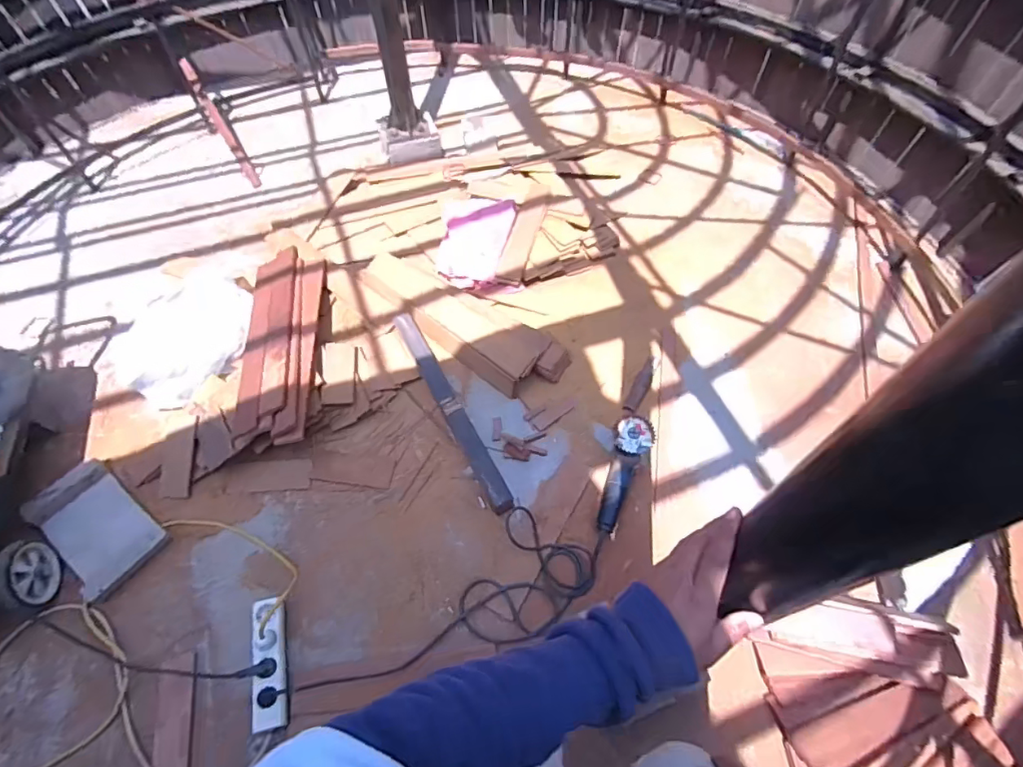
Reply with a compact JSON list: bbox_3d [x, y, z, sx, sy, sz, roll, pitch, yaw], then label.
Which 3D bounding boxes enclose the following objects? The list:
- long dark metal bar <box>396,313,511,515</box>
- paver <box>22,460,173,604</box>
[{"bbox_3d":[-0.156,0.052,1.326,0.050,0.064,0.622,-25,62,-13],"label":"long dark metal bar"},{"bbox_3d":[-0.941,0.321,1.190,0.321,0.045,0.174,34,65,19],"label":"paver"}]

